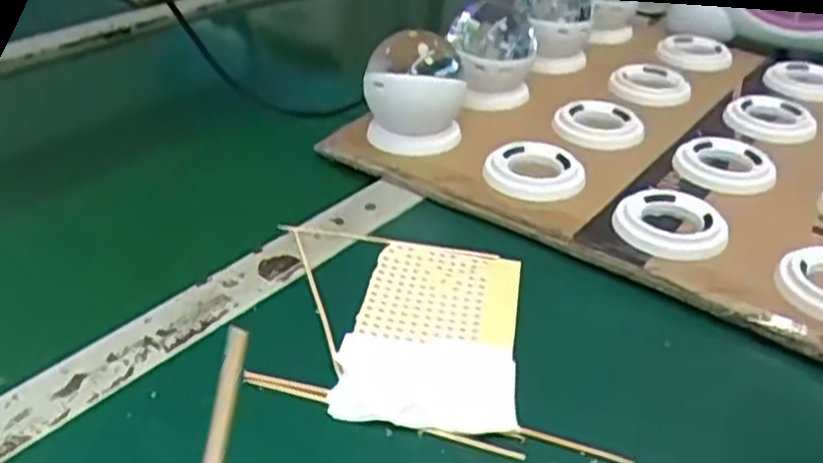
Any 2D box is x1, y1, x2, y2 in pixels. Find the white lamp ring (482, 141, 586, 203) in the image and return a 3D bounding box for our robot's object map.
[{"bbox_3d":[0.088,-0.045,0.576,0.068,0.012,0.068,1,34,-1],"label":"white lamp ring"}]

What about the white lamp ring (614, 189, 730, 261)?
[{"bbox_3d":[0.166,-0.006,0.513,0.064,0.021,0.063,1,34,-1],"label":"white lamp ring"}]

